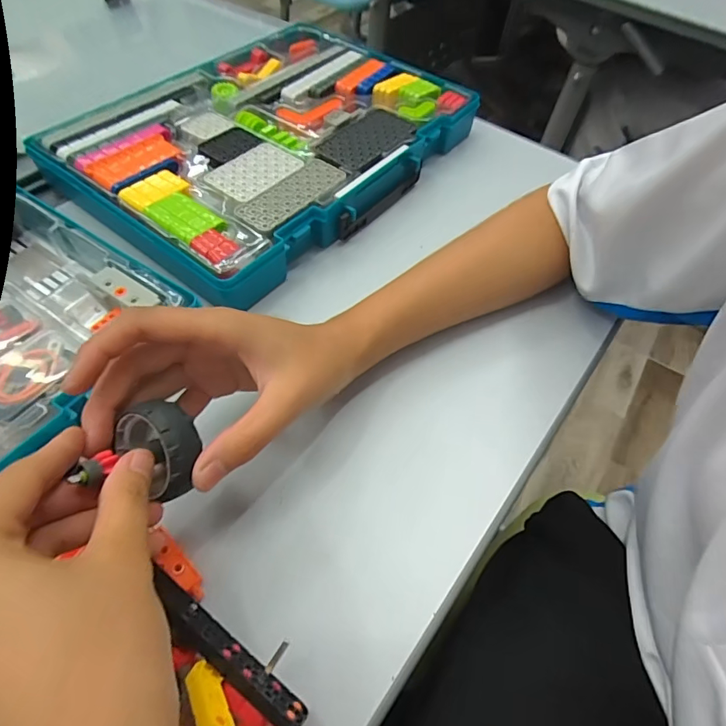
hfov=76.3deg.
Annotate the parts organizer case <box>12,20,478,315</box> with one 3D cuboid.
[{"bbox_3d":[-0.090,-0.213,0.448,0.264,0.050,0.352,36,62,20],"label":"parts organizer case"}]

